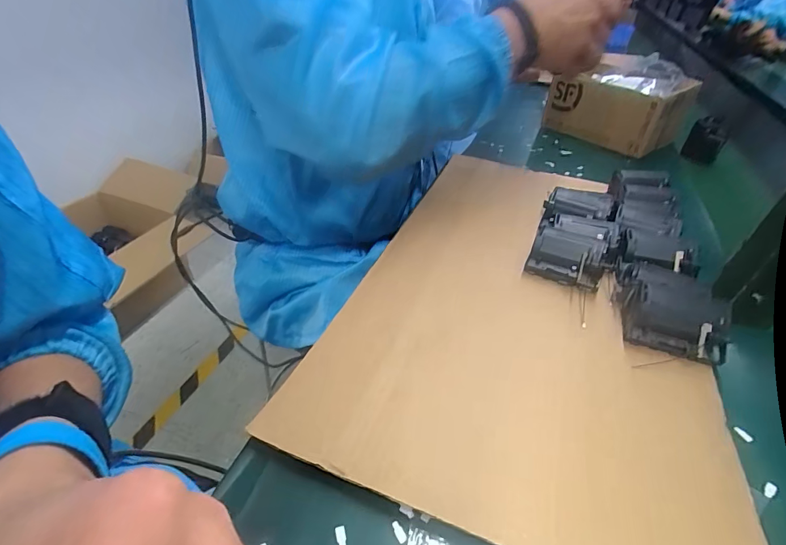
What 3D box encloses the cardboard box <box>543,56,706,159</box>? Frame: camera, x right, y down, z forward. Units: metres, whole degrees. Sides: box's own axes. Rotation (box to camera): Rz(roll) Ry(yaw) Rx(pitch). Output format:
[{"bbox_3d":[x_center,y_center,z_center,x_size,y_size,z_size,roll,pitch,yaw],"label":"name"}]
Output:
[{"bbox_3d":[0.413,-0.313,0.742,0.155,0.112,0.204,-30,49,-34],"label":"cardboard box"}]

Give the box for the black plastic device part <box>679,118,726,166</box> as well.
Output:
[{"bbox_3d":[0.557,-0.232,0.719,0.055,0.083,0.023,21,42,17],"label":"black plastic device part"}]

